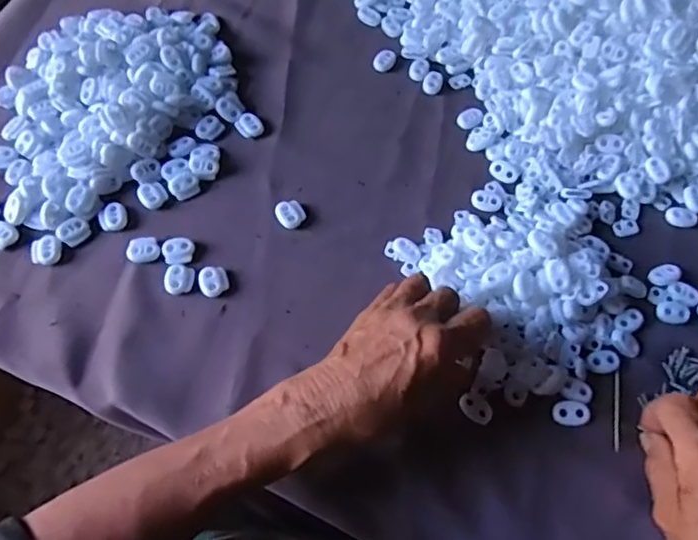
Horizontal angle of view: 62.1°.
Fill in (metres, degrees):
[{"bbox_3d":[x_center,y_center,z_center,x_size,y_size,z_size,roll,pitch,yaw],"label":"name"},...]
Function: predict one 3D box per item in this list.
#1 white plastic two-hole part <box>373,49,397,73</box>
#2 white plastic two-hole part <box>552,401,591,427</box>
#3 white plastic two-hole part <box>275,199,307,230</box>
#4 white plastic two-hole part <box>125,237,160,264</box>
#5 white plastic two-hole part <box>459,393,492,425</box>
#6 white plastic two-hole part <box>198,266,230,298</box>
[{"bbox_3d":[0.031,-0.180,0.498,0.016,0.005,0.023,26,66,10],"label":"white plastic two-hole part"},{"bbox_3d":[0.143,0.092,0.372,0.022,0.004,0.016,1,64,-2],"label":"white plastic two-hole part"},{"bbox_3d":[-0.043,-0.042,0.429,0.021,0.005,0.022,-34,70,-17],"label":"white plastic two-hole part"},{"bbox_3d":[-0.147,-0.014,0.413,0.022,0.005,0.018,-17,66,-10],"label":"white plastic two-hole part"},{"bbox_3d":[0.082,0.089,0.372,0.022,0.004,0.015,37,68,14],"label":"white plastic two-hole part"},{"bbox_3d":[-0.094,0.008,0.405,0.019,0.005,0.021,-22,67,-12],"label":"white plastic two-hole part"}]

